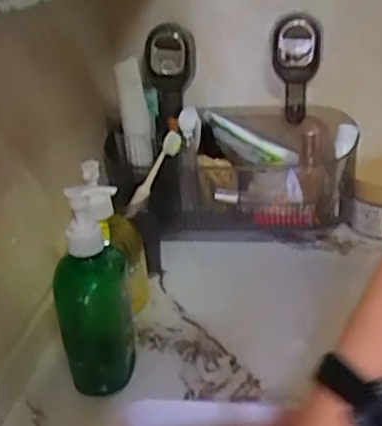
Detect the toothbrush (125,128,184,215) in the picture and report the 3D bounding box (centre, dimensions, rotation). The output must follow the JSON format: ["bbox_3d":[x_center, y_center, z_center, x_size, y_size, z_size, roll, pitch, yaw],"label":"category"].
[{"bbox_3d":[-0.045,-0.045,0.703,0.025,0.112,0.022,29,4,-35],"label":"toothbrush"}]

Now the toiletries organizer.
[{"bbox_3d":[0.076,-0.051,0.779,0.251,0.141,0.139,-2,26,2],"label":"toiletries organizer"}]

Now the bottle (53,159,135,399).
[{"bbox_3d":[-0.086,0.068,0.528,0.068,0.191,0.063,-9,27,-12],"label":"bottle"}]

